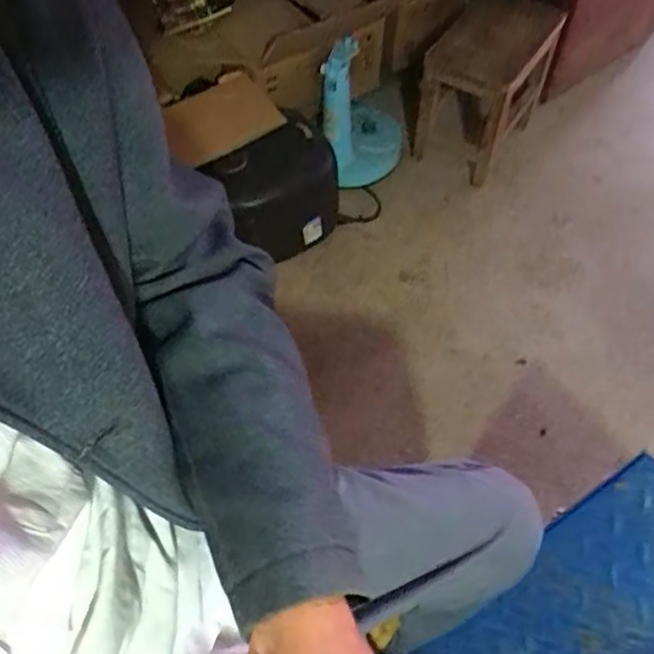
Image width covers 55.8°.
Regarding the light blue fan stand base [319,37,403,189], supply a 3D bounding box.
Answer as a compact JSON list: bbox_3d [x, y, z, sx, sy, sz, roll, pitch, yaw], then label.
[{"bbox_3d":[0.073,-0.413,1.197,0.157,0.279,0.118,-1,58,3],"label":"light blue fan stand base"}]

